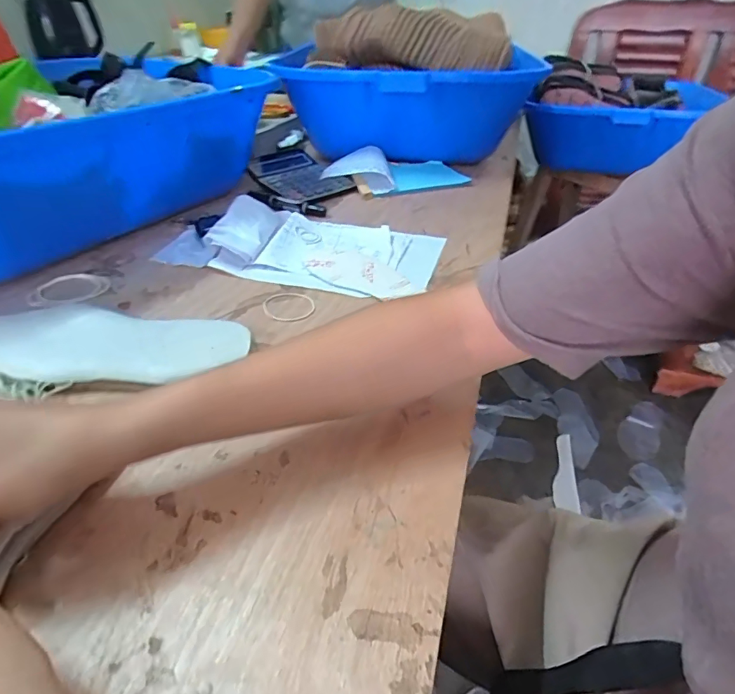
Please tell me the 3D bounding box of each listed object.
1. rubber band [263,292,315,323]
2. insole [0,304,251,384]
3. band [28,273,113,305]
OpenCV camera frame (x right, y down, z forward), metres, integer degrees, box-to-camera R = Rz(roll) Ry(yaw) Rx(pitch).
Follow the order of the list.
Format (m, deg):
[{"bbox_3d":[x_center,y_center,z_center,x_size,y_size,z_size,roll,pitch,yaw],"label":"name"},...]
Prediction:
[{"bbox_3d":[-0.085,-0.044,0.504,0.055,0.004,0.060,0,38,0],"label":"rubber band"},{"bbox_3d":[-0.235,-0.001,0.426,0.240,0.023,0.098,2,38,2],"label":"insole"},{"bbox_3d":[-0.339,-0.067,0.528,0.081,0.005,0.067,-28,46,-32],"label":"band"}]

